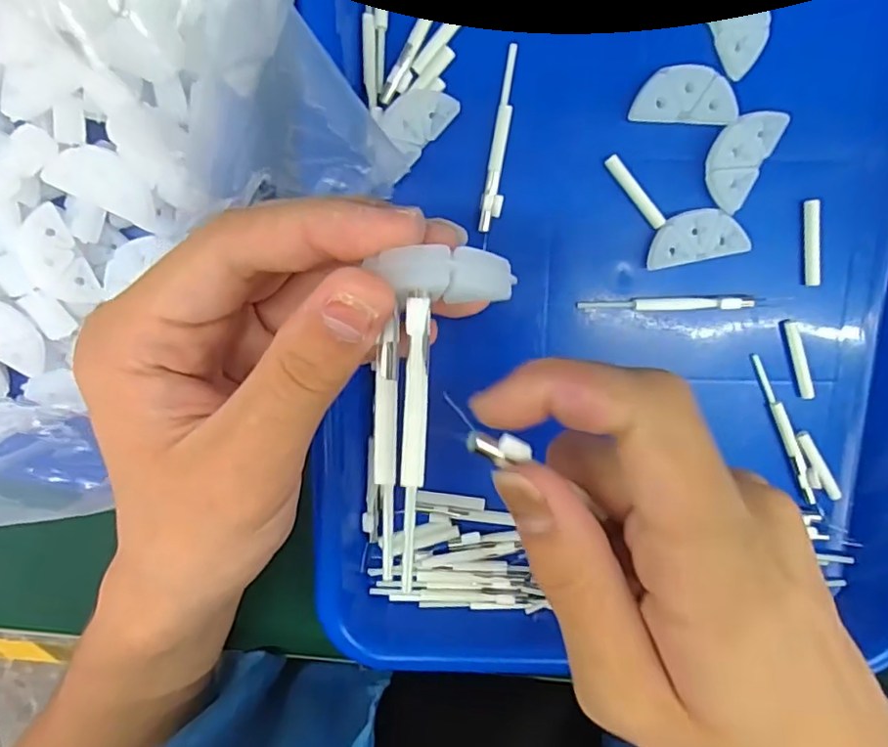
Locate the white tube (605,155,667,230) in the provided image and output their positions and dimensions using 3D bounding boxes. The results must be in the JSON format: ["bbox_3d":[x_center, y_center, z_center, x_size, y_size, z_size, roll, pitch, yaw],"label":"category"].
[{"bbox_3d":[0.076,-0.072,0.233,0.006,0.004,0.034,-40,97,7],"label":"white tube"}]

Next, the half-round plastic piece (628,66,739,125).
[{"bbox_3d":[0.092,-0.105,0.223,0.038,0.005,0.018,4,100,1],"label":"half-round plastic piece"}]

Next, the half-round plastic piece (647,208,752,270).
[{"bbox_3d":[0.100,-0.054,0.234,0.038,0.005,0.019,-11,100,3],"label":"half-round plastic piece"}]

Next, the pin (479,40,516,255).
[{"bbox_3d":[0.022,-0.088,0.231,0.008,0.005,0.074,7,100,0],"label":"pin"}]

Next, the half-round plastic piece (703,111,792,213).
[{"bbox_3d":[0.114,-0.084,0.226,0.020,0.005,0.037,26,100,-3],"label":"half-round plastic piece"}]

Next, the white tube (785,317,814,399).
[{"bbox_3d":[0.148,-0.006,0.244,0.005,0.004,0.034,-17,99,4],"label":"white tube"}]

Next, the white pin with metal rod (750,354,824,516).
[{"bbox_3d":[0.146,0.026,0.249,0.005,0.004,0.075,-23,99,5],"label":"white pin with metal rod"}]

